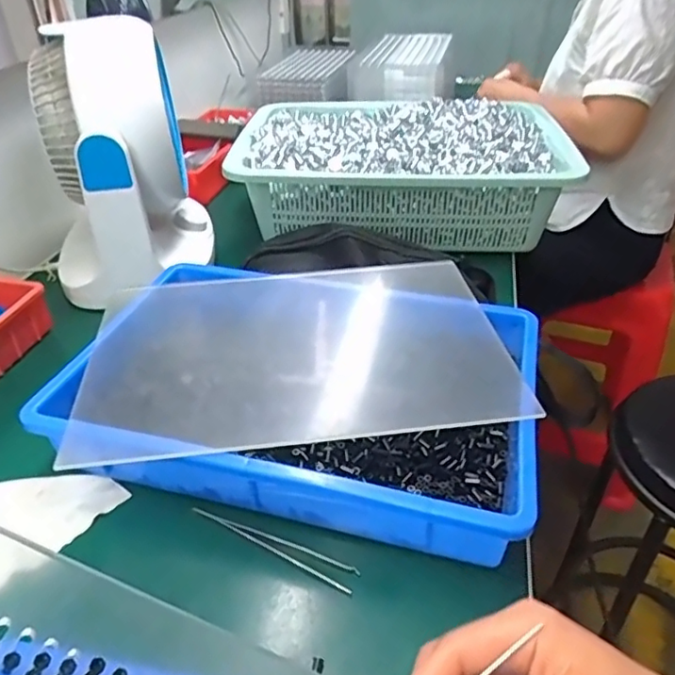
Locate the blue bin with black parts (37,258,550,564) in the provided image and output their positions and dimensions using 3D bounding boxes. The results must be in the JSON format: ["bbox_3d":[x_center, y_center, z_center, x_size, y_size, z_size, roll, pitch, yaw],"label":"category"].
[{"bbox_3d":[-0.024,0.035,0.491,0.359,0.062,0.261,9,37,13],"label":"blue bin with black parts"}]

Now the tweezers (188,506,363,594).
[{"bbox_3d":[-0.045,0.143,0.403,0.124,0.009,0.018,16,39,21],"label":"tweezers"}]

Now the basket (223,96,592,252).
[{"bbox_3d":[0.086,-0.245,0.801,0.425,0.114,0.312,5,37,7],"label":"basket"}]

